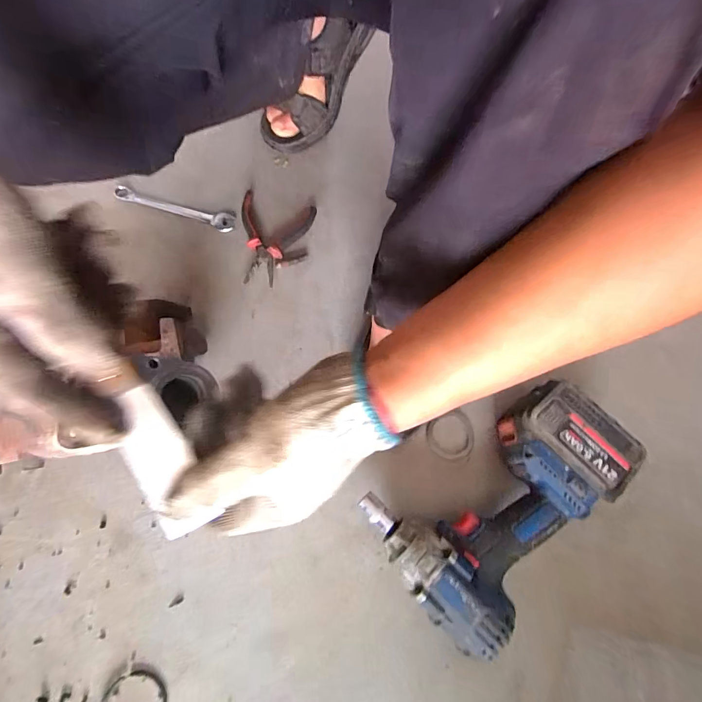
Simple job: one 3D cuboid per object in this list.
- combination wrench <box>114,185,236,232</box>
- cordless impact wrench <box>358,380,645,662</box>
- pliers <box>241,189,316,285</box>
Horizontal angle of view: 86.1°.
[{"bbox_3d":[-0.255,-0.211,0.550,0.179,0.016,0.040,16,70,3],"label":"combination wrench"},{"bbox_3d":[0.143,0.154,0.394,0.240,0.076,0.167,-39,76,-15],"label":"cordless impact wrench"},{"bbox_3d":[-0.116,-0.157,0.529,0.103,0.014,0.142,11,70,2],"label":"pliers"}]

